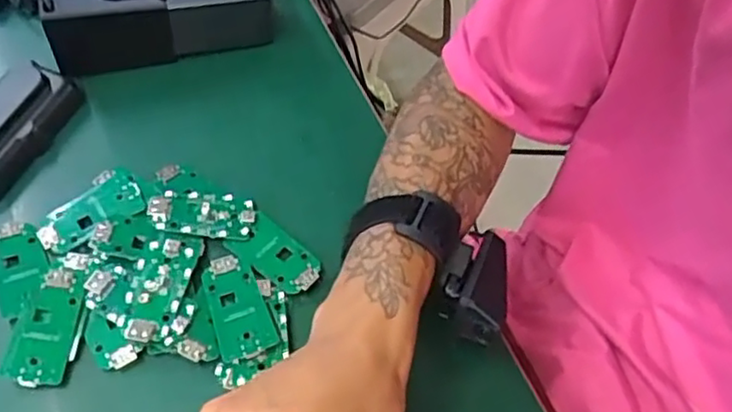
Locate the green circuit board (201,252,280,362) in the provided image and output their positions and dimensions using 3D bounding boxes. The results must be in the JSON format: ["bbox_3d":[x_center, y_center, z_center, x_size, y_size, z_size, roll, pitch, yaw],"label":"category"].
[{"bbox_3d":[-0.075,0.058,0.382,0.032,0.008,0.063,-17,64,-10],"label":"green circuit board"}]

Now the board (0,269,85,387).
[{"bbox_3d":[-0.178,0.067,0.367,0.029,0.010,0.064,6,62,1],"label":"board"}]

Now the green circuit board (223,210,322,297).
[{"bbox_3d":[-0.055,0.029,0.404,0.058,0.004,0.032,37,67,16],"label":"green circuit board"}]

